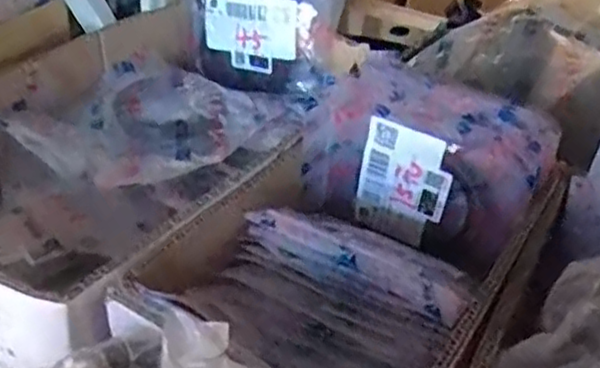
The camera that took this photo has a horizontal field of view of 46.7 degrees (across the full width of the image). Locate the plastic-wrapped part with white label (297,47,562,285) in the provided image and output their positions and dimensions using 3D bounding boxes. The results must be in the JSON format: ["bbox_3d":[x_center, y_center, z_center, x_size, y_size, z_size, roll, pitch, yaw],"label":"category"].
[{"bbox_3d":[0.085,-0.013,0.465,0.148,0.095,0.081,22,37,22],"label":"plastic-wrapped part with white label"}]

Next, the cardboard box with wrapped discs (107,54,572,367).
[{"bbox_3d":[0.037,0.034,0.393,0.156,0.117,0.252,22,38,22],"label":"cardboard box with wrapped discs"}]

